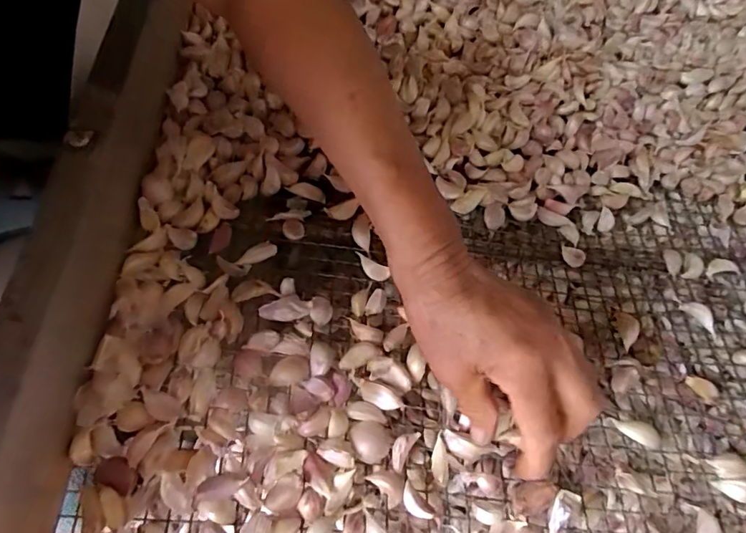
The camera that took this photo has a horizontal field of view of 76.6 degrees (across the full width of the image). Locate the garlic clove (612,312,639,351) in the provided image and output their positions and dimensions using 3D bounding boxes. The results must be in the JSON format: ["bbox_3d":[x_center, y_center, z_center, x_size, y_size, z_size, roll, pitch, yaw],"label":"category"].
[{"bbox_3d":[0.202,0.050,0.376,0.013,0.017,0.031,6,63,3],"label":"garlic clove"}]

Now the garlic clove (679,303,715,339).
[{"bbox_3d":[0.266,0.041,0.381,0.011,0.015,0.033,-38,69,-18],"label":"garlic clove"}]

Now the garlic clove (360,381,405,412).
[{"bbox_3d":[0.005,0.088,0.319,0.031,0.007,0.013,26,66,13],"label":"garlic clove"}]

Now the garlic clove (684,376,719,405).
[{"bbox_3d":[0.249,0.094,0.361,0.025,0.014,0.013,25,66,13],"label":"garlic clove"}]

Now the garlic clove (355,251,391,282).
[{"bbox_3d":[-0.002,0.001,0.368,0.031,0.007,0.012,29,66,14],"label":"garlic clove"}]

